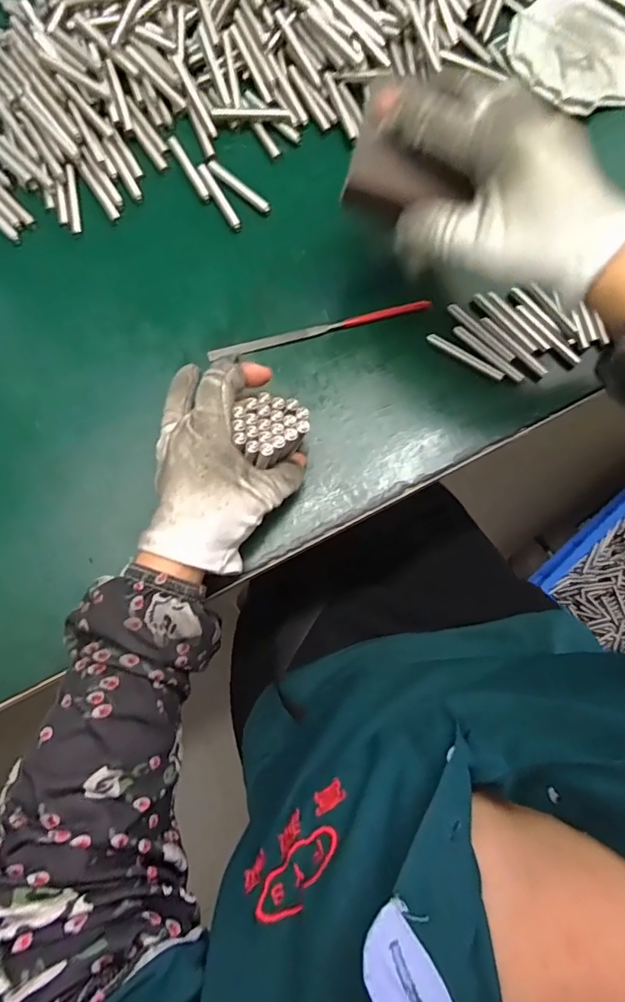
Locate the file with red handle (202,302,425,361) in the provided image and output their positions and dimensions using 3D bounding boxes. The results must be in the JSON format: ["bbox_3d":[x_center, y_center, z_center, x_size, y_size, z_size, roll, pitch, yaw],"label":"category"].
[{"bbox_3d":[0.004,-0.121,0.362,0.156,0.009,0.009,-13,79,-4],"label":"file with red handle"}]

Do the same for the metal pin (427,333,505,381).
[{"bbox_3d":[0.106,-0.100,0.357,0.058,0.005,0.007,31,79,5],"label":"metal pin"}]

